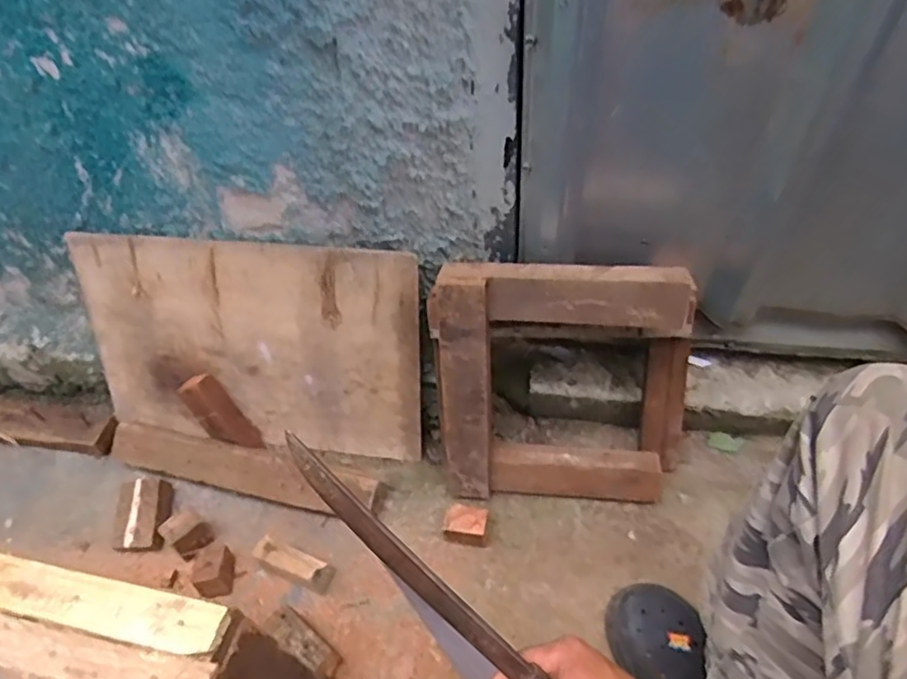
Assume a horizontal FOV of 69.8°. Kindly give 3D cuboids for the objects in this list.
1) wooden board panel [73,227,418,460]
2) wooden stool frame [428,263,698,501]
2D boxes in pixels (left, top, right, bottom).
[{"bbox_3d":[-0.299,0.013,0.961,0.501,0.329,0.012,4,26,8],"label":"wooden board panel"},{"bbox_3d":[0.145,0.054,0.856,0.337,0.349,0.098,1,32,5],"label":"wooden stool frame"}]

